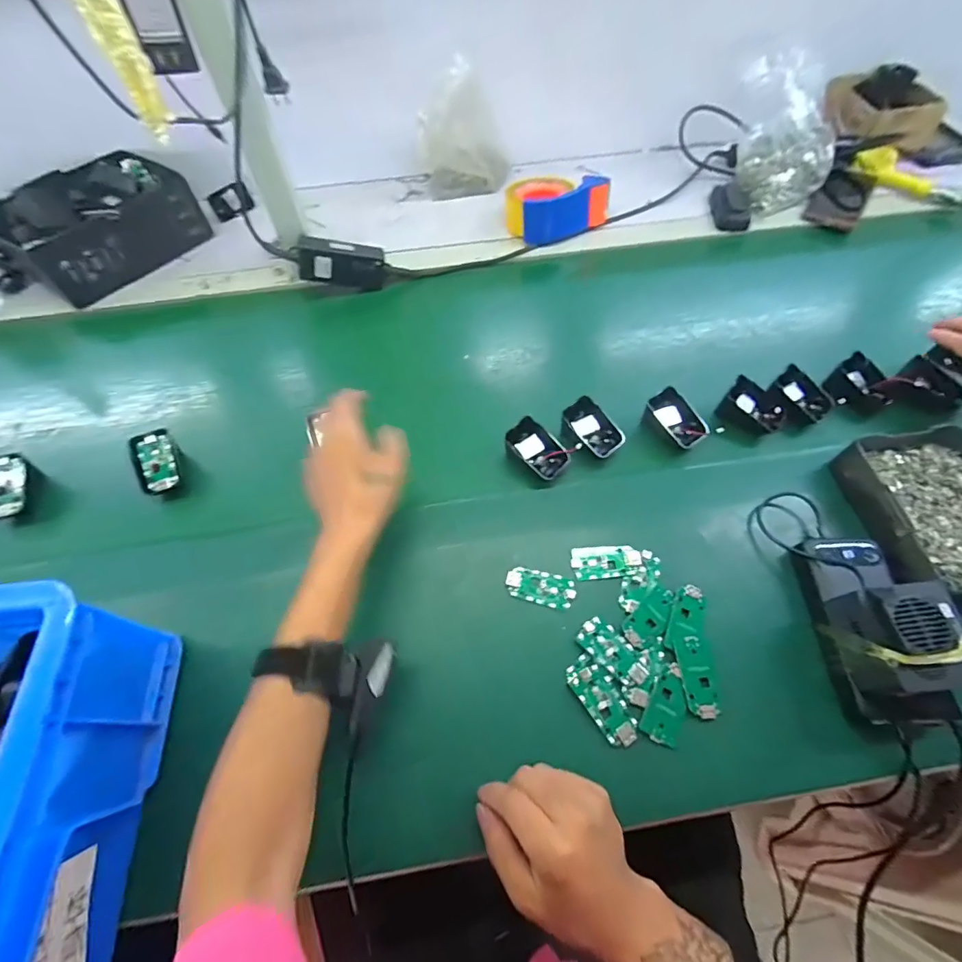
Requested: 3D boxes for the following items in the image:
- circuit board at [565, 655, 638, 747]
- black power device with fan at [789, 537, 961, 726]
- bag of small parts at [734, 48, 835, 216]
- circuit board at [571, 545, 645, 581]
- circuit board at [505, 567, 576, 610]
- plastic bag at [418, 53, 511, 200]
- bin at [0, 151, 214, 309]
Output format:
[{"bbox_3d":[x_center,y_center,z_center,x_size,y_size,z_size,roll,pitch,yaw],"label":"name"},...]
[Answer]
[{"bbox_3d":[0.103,0.184,0.389,0.032,0.005,0.071,-30,62,-16],"label":"circuit board"},{"bbox_3d":[0.331,0.113,0.385,0.077,0.084,0.155,-1,58,1],"label":"black power device with fan"},{"bbox_3d":[0.472,-0.538,0.714,0.160,0.139,0.188,17,60,11],"label":"bag of small parts"},{"bbox_3d":[0.122,0.078,0.450,0.065,0.004,0.033,-5,59,-2],"label":"circuit board"},{"bbox_3d":[0.056,0.101,0.440,0.063,0.007,0.030,13,60,9],"label":"circuit board"},{"bbox_3d":[-0.029,-0.563,0.755,0.144,0.161,0.090,-1,58,1],"label":"plastic bag"},{"bbox_3d":[-0.577,-0.393,0.717,0.181,0.113,0.253,31,64,18],"label":"bin"}]

